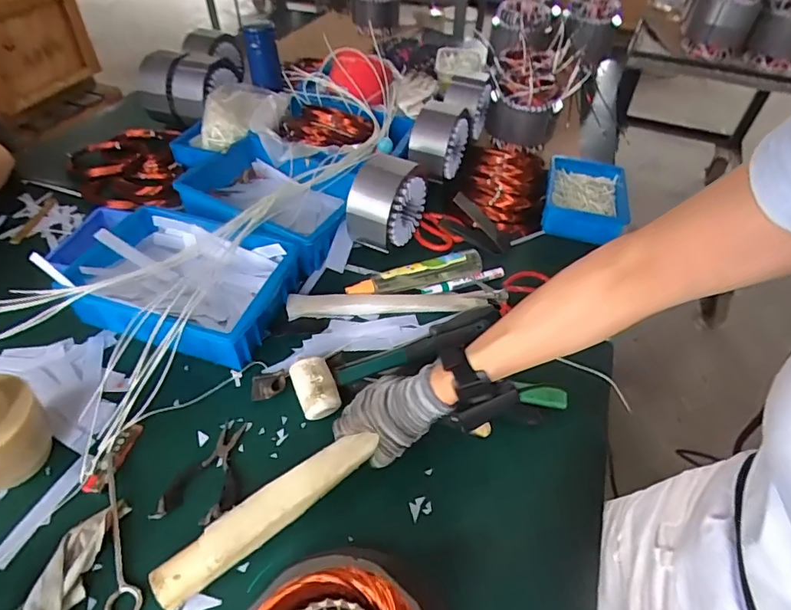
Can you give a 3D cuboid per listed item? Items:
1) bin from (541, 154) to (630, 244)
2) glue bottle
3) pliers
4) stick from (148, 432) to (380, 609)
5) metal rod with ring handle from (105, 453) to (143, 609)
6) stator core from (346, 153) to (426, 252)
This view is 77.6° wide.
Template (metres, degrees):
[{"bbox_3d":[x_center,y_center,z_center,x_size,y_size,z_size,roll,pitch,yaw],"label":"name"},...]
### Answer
[{"bbox_3d":[0.365,-0.209,0.943,0.152,0.048,0.236,13,46,11],"label":"bin"},{"bbox_3d":[0.031,-0.050,0.792,0.221,0.040,0.038,-10,48,-13],"label":"glue bottle"},{"bbox_3d":[-0.215,0.190,0.570,0.080,0.009,0.119,6,47,3],"label":"pliers"},{"bbox_3d":[-0.130,0.207,0.502,0.238,0.019,0.044,-33,56,-17],"label":"stick"},{"bbox_3d":[-0.292,0.237,0.512,0.031,0.014,0.176,-18,50,-19],"label":"metal rod with ring handle"},{"bbox_3d":[-0.013,-0.167,0.801,0.080,0.125,0.125,22,49,19],"label":"stator core"}]

